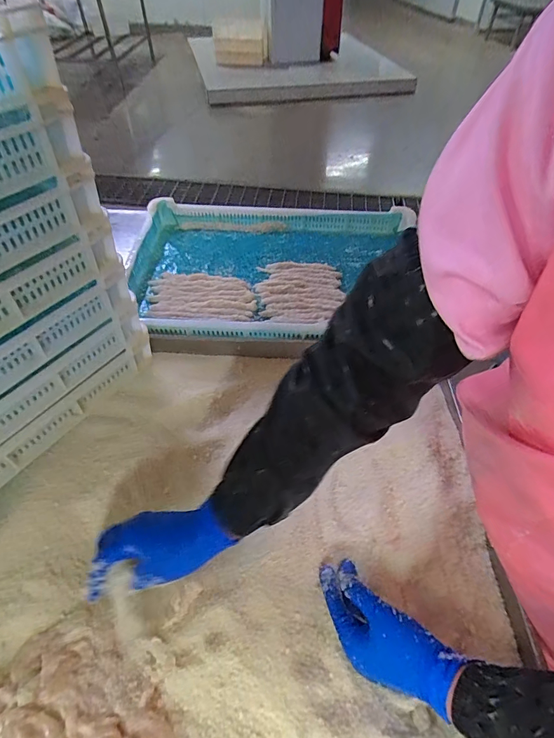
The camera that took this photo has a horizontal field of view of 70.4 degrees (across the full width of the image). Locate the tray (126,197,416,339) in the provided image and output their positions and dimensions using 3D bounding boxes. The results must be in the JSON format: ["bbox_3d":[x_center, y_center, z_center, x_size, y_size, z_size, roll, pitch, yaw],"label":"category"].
[{"bbox_3d":[-0.006,-0.211,0.815,0.563,0.054,0.398,1,50,1],"label":"tray"}]

